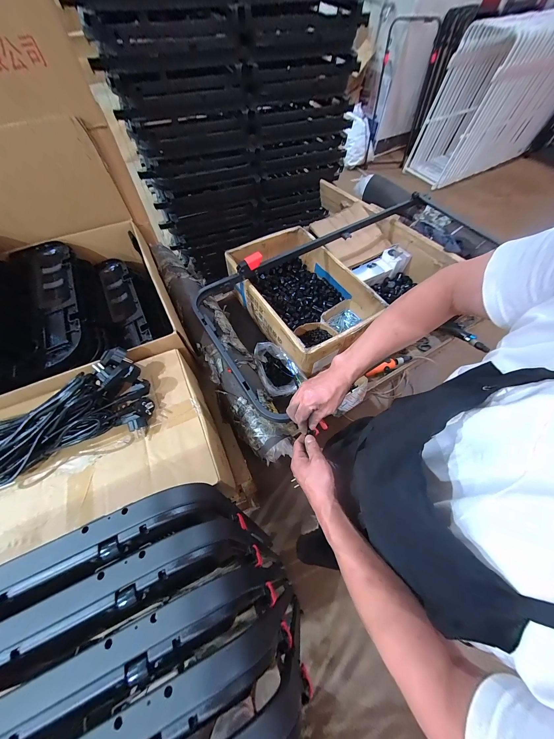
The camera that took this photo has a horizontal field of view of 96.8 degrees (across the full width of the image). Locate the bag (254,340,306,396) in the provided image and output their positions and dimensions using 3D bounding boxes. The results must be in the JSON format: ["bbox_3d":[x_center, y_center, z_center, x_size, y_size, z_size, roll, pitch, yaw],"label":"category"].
[{"bbox_3d":[-0.007,0.007,0.790,0.121,0.114,0.172,-34,67,-18],"label":"bag"}]

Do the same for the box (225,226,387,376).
[{"bbox_3d":[0.087,-0.270,0.903,0.356,0.160,0.522,-27,65,-14],"label":"box"}]

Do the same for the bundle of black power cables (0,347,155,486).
[{"bbox_3d":[-0.427,0.105,0.485,0.341,0.079,0.160,-29,66,-15],"label":"bundle of black power cables"}]

